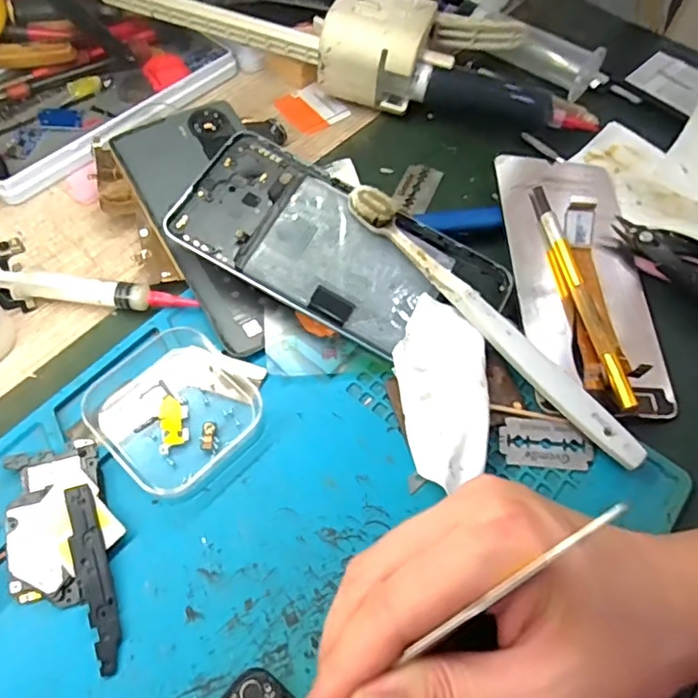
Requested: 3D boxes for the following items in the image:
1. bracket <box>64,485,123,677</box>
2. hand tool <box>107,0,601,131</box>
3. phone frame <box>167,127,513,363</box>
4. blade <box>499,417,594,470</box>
[{"bbox_3d":[-0.100,0.089,0.225,0.012,0.004,0.071,-11,67,-31],"label":"bracket"},{"bbox_3d":[-0.002,-0.198,0.372,0.330,0.050,0.074,10,60,3],"label":"hand tool"},{"bbox_3d":[-0.005,-0.049,0.292,0.163,0.009,0.077,30,68,4],"label":"phone frame"},{"bbox_3d":[0.091,0.043,0.265,0.041,0.004,0.023,5,69,2],"label":"blade"}]

